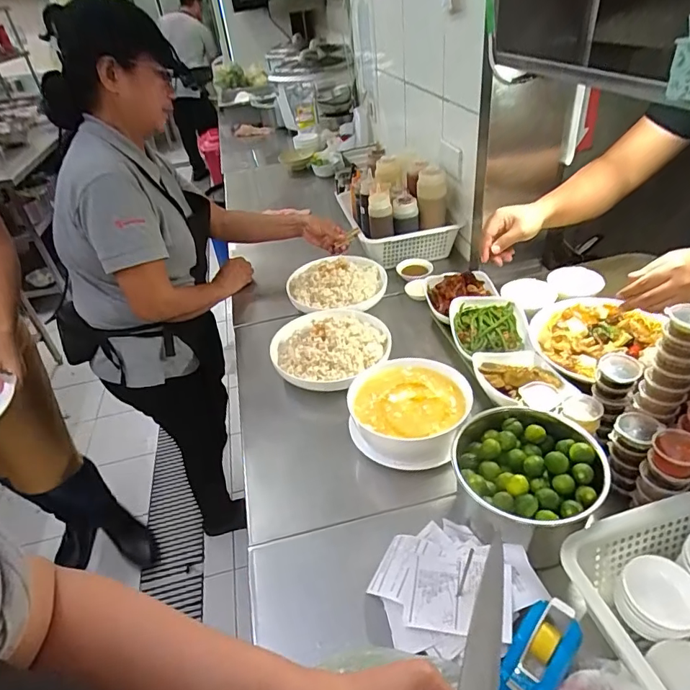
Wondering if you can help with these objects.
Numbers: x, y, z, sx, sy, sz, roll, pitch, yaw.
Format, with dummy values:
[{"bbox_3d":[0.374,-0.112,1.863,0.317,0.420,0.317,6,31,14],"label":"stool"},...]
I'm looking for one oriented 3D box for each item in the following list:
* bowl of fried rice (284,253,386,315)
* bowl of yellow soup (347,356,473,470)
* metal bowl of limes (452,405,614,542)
[{"bbox_3d":[-0.020,-0.142,1.105,0.226,0.070,0.184,-6,37,1],"label":"bowl of fried rice"},{"bbox_3d":[0.101,0.102,0.757,0.178,0.070,0.188,-5,37,3],"label":"bowl of yellow soup"},{"bbox_3d":[0.225,0.172,0.606,0.167,0.093,0.173,-5,37,3],"label":"metal bowl of limes"}]

